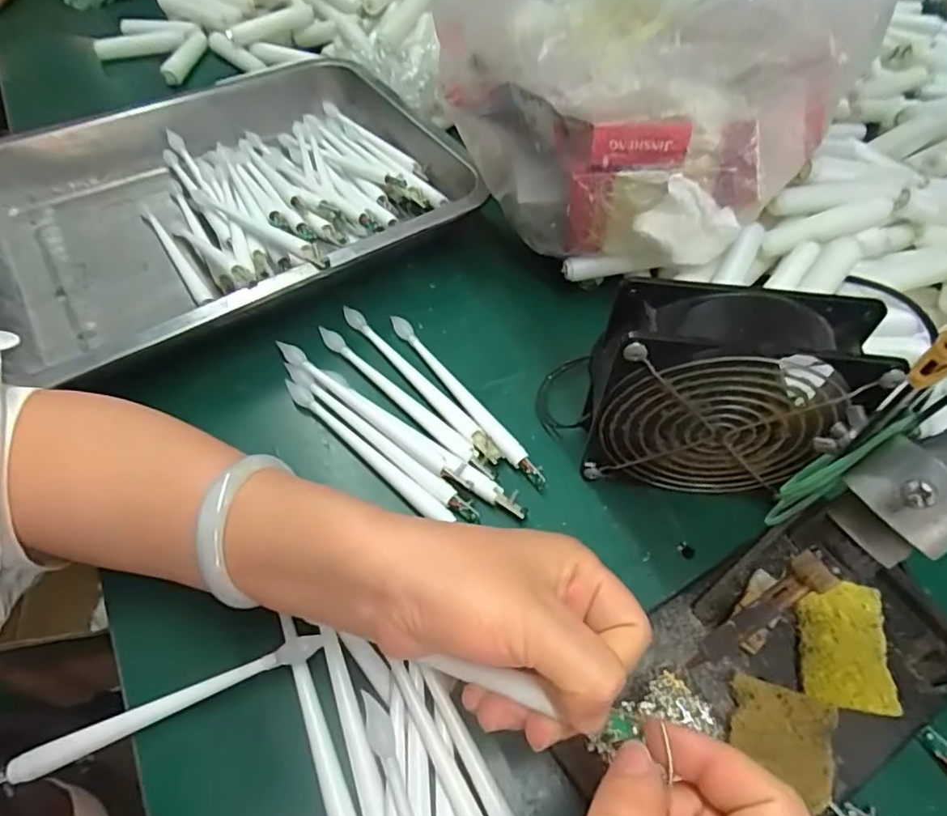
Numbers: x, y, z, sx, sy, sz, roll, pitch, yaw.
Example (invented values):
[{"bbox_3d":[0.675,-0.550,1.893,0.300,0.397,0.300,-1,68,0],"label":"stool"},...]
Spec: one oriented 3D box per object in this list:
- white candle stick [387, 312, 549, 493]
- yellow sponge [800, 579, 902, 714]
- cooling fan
[{"bbox_3d":[-0.009,-0.009,0.361,0.012,0.009,0.154,-32,61,-19],"label":"white candle stick"},{"bbox_3d":[0.171,0.108,0.268,0.038,0.006,0.056,9,56,6],"label":"yellow sponge"},{"bbox_3d":[0.116,-0.001,0.293,0.122,0.127,0.044,8,56,6],"label":"cooling fan"}]

